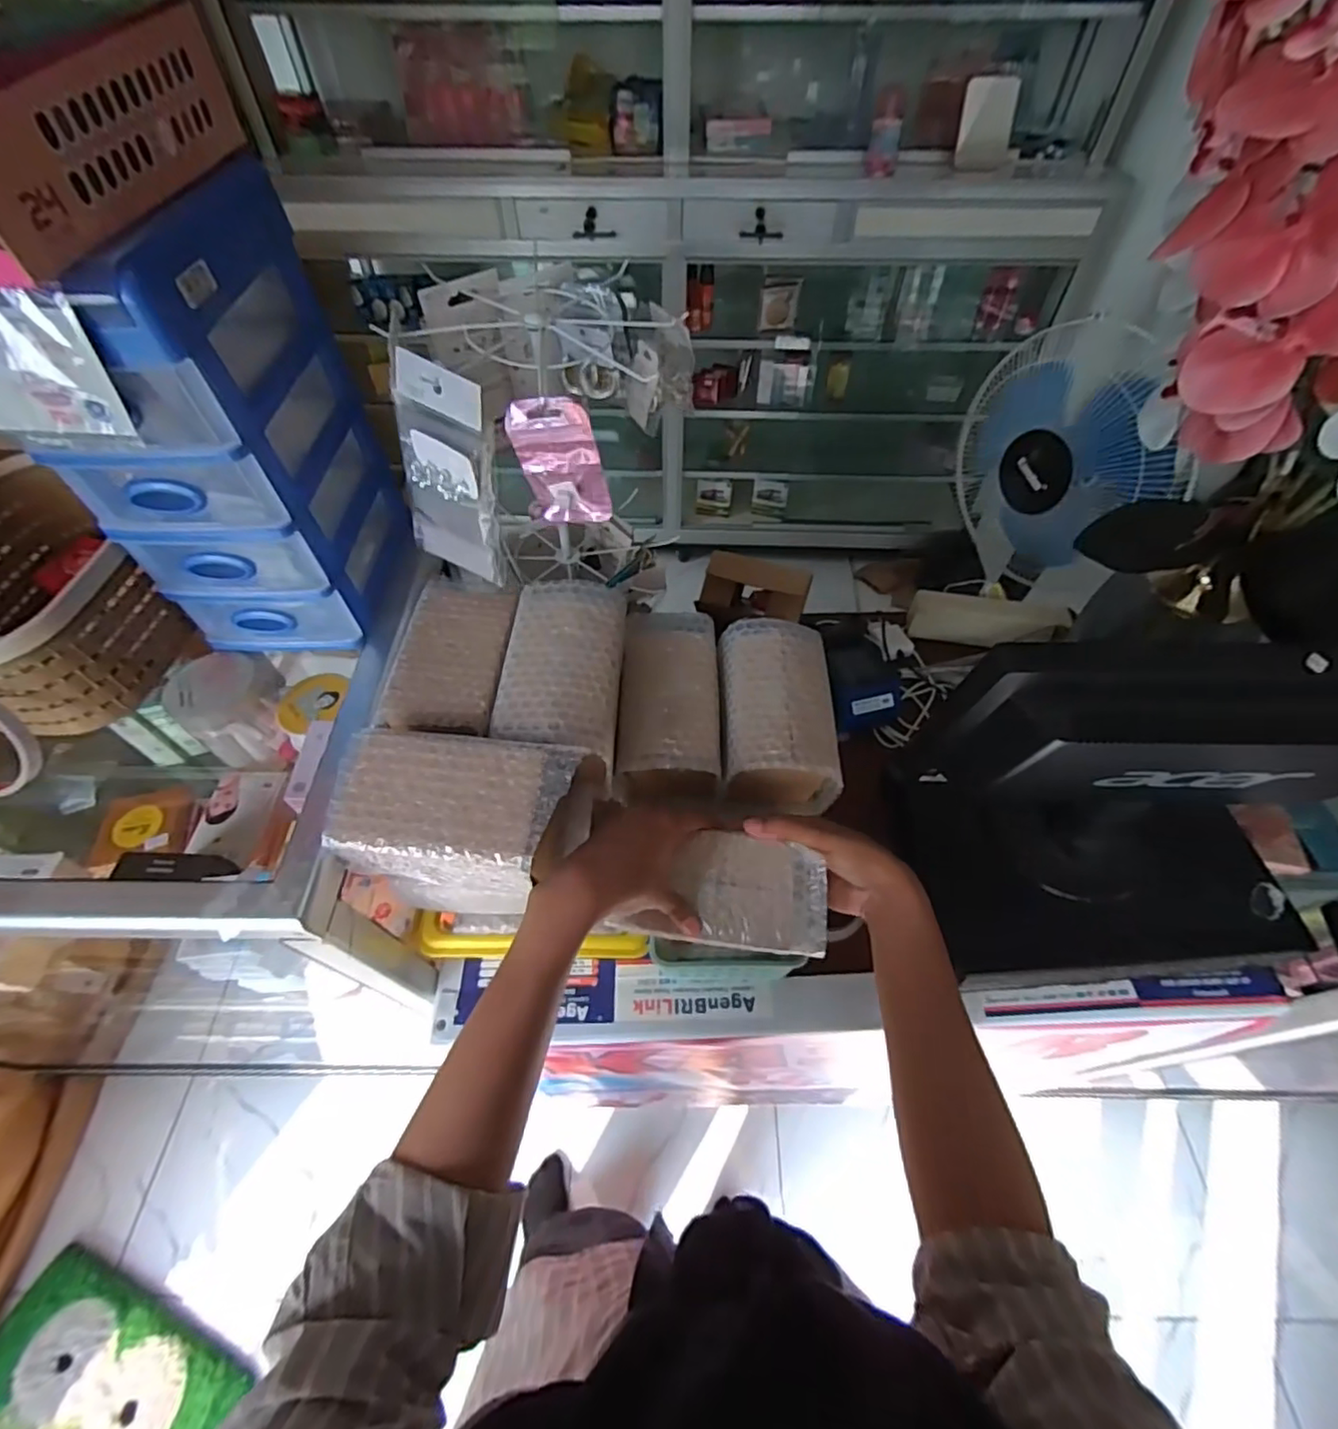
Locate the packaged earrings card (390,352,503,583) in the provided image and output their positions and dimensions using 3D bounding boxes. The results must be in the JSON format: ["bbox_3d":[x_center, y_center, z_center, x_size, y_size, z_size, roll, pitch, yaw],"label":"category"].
[{"bbox_3d":[-0.164,-0.174,0.460,0.079,0.155,0.018,25,50,5],"label":"packaged earrings card"}]

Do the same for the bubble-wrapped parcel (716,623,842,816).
[{"bbox_3d":[0.094,0.005,0.569,0.101,0.100,0.164,-2,54,-1],"label":"bubble-wrapped parcel"}]

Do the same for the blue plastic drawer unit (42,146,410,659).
[{"bbox_3d":[-0.315,-0.192,0.449,0.134,0.262,0.183,3,54,2],"label":"blue plastic drawer unit"}]

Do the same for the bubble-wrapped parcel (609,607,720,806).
[{"bbox_3d":[-0.001,-0.012,0.573,0.090,0.088,0.165,-1,54,0],"label":"bubble-wrapped parcel"}]

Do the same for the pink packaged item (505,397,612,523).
[{"bbox_3d":[-0.077,-0.178,0.444,0.062,0.091,0.009,3,54,3],"label":"pink packaged item"}]

